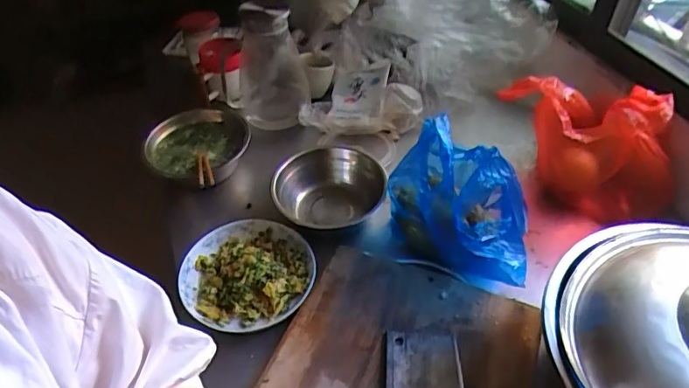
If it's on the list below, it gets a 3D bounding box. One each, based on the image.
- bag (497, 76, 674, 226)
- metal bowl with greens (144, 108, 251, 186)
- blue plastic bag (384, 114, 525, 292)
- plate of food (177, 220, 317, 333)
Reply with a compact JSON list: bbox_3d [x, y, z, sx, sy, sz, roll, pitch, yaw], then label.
[{"bbox_3d":[0.396,-0.092,0.806,0.297,0.230,0.137,25,53,22],"label":"bag"},{"bbox_3d":[-0.272,-0.090,0.899,0.173,0.075,0.159,-1,47,1],"label":"metal bowl with greens"},{"bbox_3d":[0.157,0.010,0.665,0.166,0.230,0.161,0,47,2],"label":"blue plastic bag"},{"bbox_3d":[-0.142,0.110,0.717,0.185,0.043,0.177,-1,47,1],"label":"plate of food"}]

